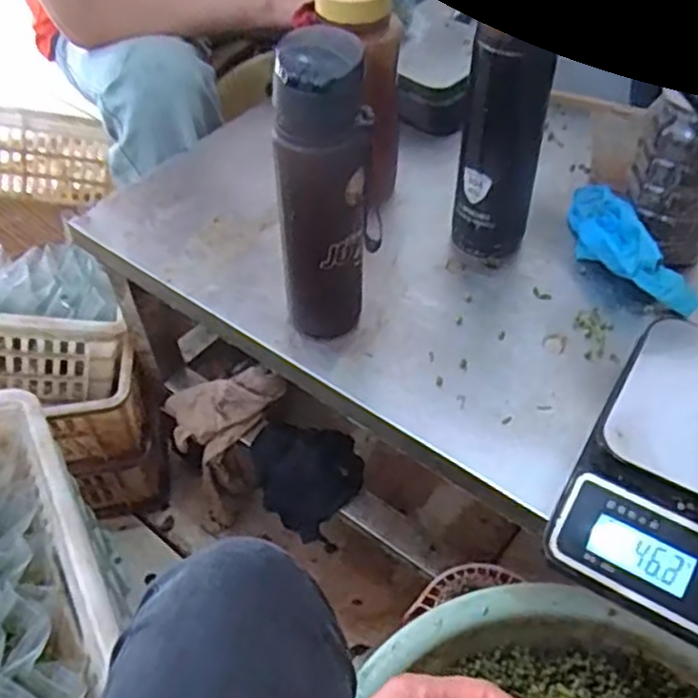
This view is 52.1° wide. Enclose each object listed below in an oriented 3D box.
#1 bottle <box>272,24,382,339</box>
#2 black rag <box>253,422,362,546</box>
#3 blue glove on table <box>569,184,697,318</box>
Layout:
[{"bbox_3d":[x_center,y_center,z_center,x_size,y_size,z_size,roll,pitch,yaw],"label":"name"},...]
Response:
[{"bbox_3d":[-0.014,-0.107,0.527,0.073,0.231,0.061,-4,49,-2],"label":"bottle"},{"bbox_3d":[-0.049,0.136,0.802,0.122,0.050,0.122,-45,71,4],"label":"black rag"},{"bbox_3d":[0.241,-0.098,0.638,0.050,0.054,0.173,-16,51,-12],"label":"blue glove on table"}]

